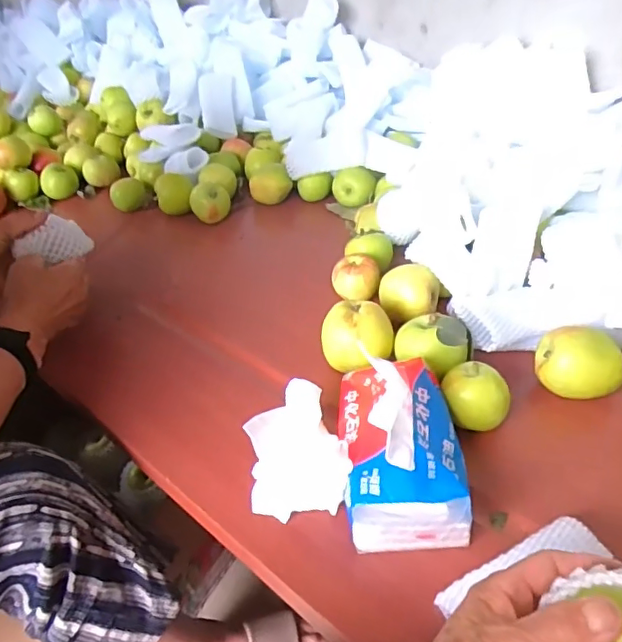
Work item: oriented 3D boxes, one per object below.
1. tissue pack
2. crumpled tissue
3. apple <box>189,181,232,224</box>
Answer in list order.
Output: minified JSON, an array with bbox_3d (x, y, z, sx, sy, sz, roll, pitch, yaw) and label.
[{"bbox_3d":[0.072,0.092,0.455,0.098,0.103,0.158,-4,40,0],"label":"tissue pack"},{"bbox_3d":[-0.009,0.111,0.478,0.083,0.064,0.105,-3,40,2],"label":"crumpled tissue"},{"bbox_3d":[-0.157,-0.185,0.868,0.059,0.047,0.052,-9,40,-6],"label":"apple"}]

